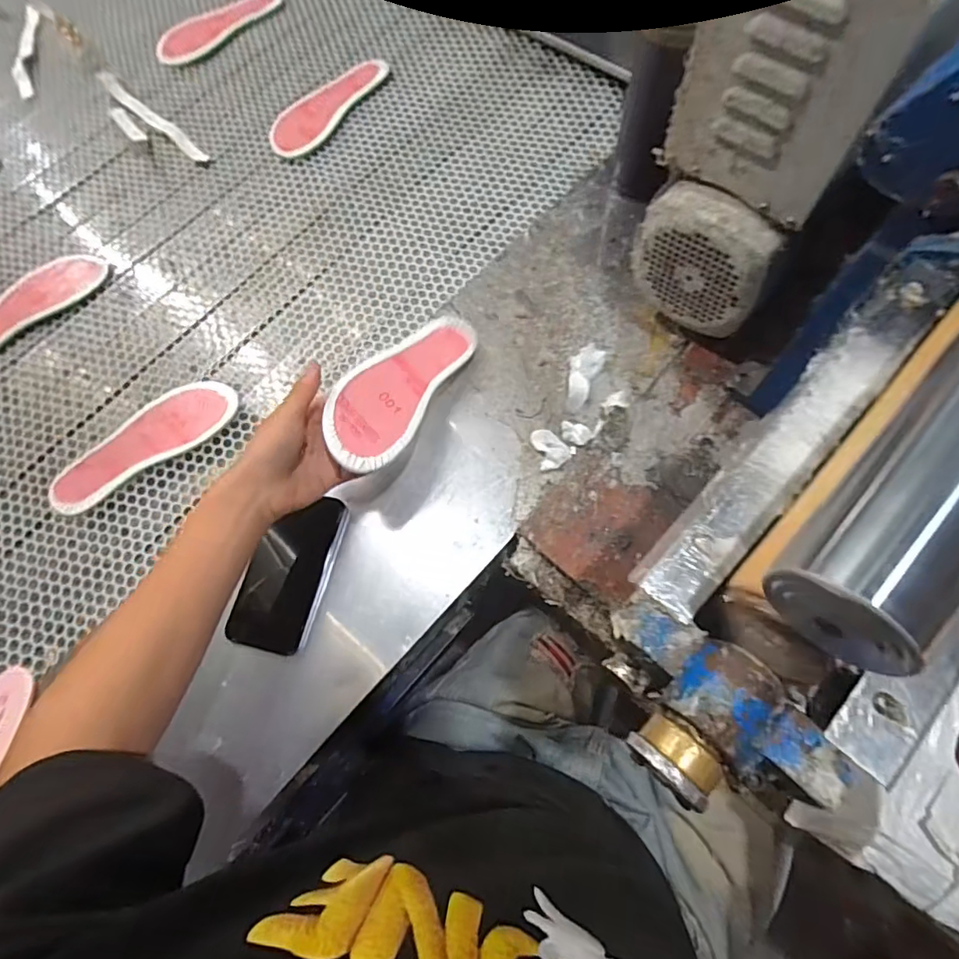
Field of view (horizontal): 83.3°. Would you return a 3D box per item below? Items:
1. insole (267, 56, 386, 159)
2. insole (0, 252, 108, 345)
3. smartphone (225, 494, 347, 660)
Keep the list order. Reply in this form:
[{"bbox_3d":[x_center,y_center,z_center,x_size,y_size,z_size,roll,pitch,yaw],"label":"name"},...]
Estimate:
[{"bbox_3d":[-0.228,-0.559,0.806,0.083,0.016,0.215,34,75,14],"label":"insole"},{"bbox_3d":[-0.609,-0.230,0.715,0.085,0.011,0.230,41,77,16],"label":"insole"},{"bbox_3d":[-0.187,0.091,0.539,0.074,0.012,0.154,15,72,9],"label":"smartphone"}]

